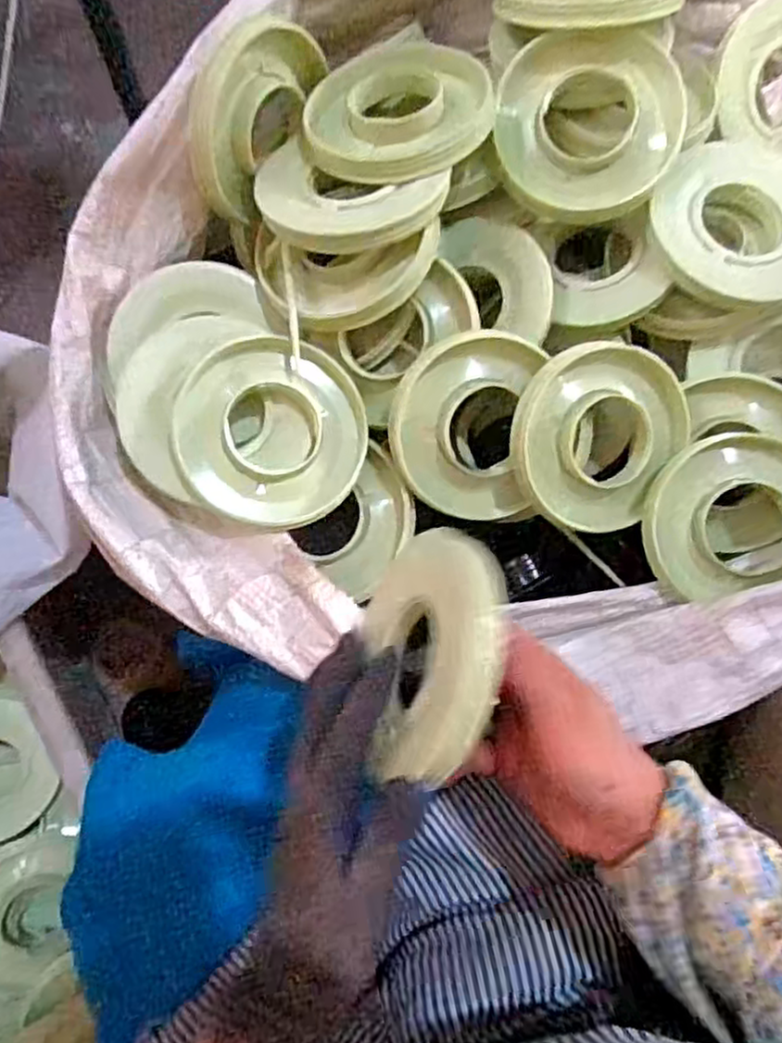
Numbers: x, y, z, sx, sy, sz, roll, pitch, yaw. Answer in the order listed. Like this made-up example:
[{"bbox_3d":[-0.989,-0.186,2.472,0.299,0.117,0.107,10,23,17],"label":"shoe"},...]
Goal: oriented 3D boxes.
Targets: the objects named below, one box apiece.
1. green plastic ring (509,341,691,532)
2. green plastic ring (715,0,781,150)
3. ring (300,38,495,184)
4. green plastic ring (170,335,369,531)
[{"bbox_3d":[0.144,-0.066,0.516,0.124,0.044,0.132,-4,104,-17],"label":"green plastic ring"},{"bbox_3d":[0.318,-0.358,0.573,0.119,0.029,0.122,-6,111,-16],"label":"green plastic ring"},{"bbox_3d":[0.005,-0.291,0.500,0.126,0.029,0.113,4,70,1],"label":"ring"},{"bbox_3d":[-0.080,-0.065,0.496,0.127,0.017,0.121,-5,85,-13],"label":"green plastic ring"}]

